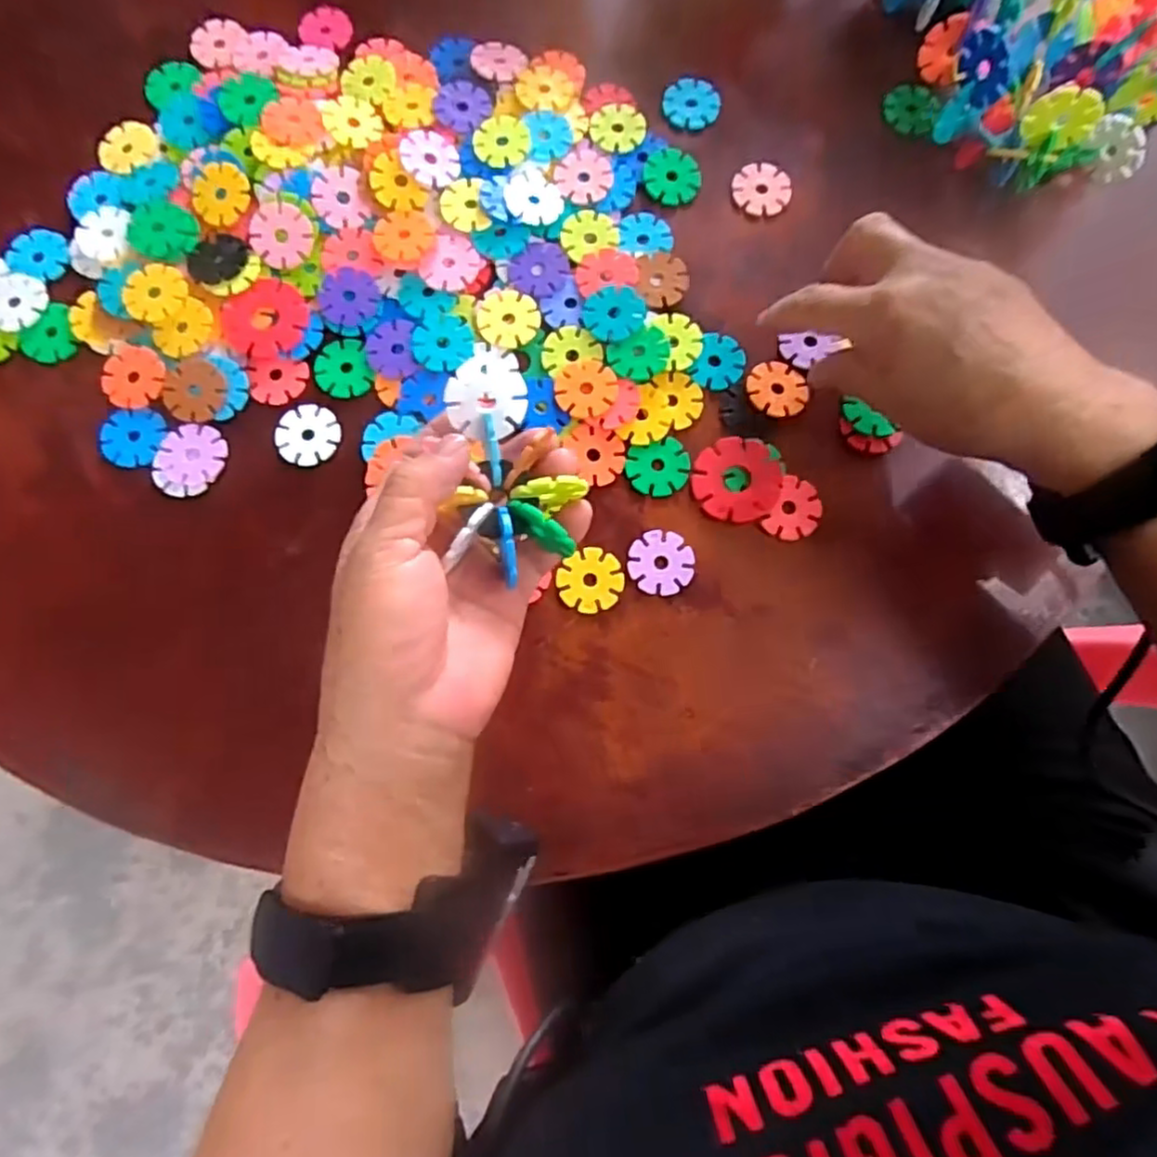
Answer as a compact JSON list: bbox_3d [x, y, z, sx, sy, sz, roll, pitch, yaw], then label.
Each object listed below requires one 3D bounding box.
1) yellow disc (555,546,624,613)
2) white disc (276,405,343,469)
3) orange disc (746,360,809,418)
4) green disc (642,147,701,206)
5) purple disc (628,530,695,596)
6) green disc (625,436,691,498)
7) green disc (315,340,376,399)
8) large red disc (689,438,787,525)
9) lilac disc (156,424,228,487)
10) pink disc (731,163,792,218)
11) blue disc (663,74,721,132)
[{"bbox_3d":[0.006,0.001,0.339,0.029,0.004,0.032,40,81,6],"label":"yellow disc"},{"bbox_3d":[-0.137,-0.073,0.352,0.031,0.004,0.031,0,79,-1],"label":"white disc"},{"bbox_3d":[0.100,-0.097,0.358,0.029,0.005,0.031,0,79,-1],"label":"orange disc"},{"bbox_3d":[0.052,-0.223,0.385,0.031,0.004,0.033,2,79,-1],"label":"green disc"},{"bbox_3d":[0.041,-0.008,0.341,0.030,0.004,0.031,0,79,-1],"label":"purple disc"},{"bbox_3d":[0.040,-0.056,0.351,0.031,0.004,0.028,-17,80,-4],"label":"green disc"},{"bbox_3d":[-0.121,-0.108,0.360,0.029,0.004,0.032,-18,80,-4],"label":"green disc"},{"bbox_3d":[0.079,-0.049,0.348,0.043,0.005,0.043,0,79,-1],"label":"large red disc"},{"bbox_3d":[-0.194,-0.062,0.350,0.033,0.004,0.030,0,79,-1],"label":"lilac disc"},{"bbox_3d":[0.102,-0.216,0.386,0.031,0.004,0.030,0,79,-1],"label":"pink disc"},{"bbox_3d":[0.065,-0.272,0.399,0.032,0.004,0.036,3,79,0],"label":"blue disc"}]

